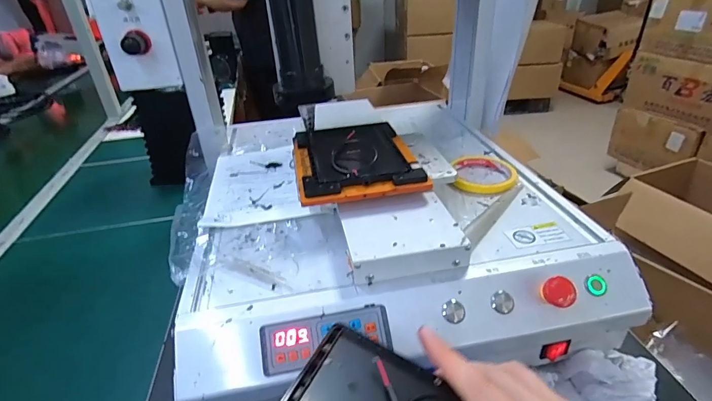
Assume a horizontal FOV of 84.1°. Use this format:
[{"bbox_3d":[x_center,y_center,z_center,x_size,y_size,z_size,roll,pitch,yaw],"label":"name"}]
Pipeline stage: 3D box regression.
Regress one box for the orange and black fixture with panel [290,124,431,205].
[{"bbox_3d":[-0.002,-0.058,0.512,0.150,0.026,0.178,-9,31,-7],"label":"orange and black fixture with panel"}]

